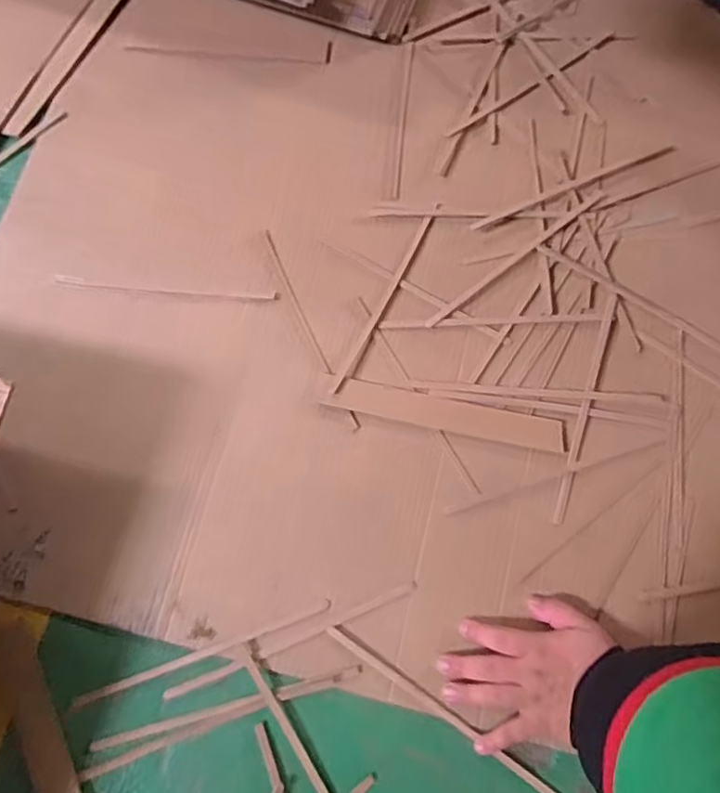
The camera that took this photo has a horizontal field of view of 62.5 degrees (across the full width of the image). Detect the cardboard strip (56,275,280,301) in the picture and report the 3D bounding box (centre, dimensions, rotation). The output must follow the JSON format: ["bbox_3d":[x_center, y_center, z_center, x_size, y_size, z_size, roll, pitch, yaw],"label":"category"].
[{"bbox_3d":[-0.200,-0.111,0.615,0.231,0.004,0.011,4,77,2],"label":"cardboard strip"}]

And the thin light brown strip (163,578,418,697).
[{"bbox_3d":[-0.060,0.215,0.526,0.235,0.004,0.010,-23,77,-4],"label":"thin light brown strip"}]

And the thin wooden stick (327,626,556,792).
[{"bbox_3d":[0.071,0.273,0.513,0.237,0.006,0.008,34,80,9],"label":"thin wooden stick"}]

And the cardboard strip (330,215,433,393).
[{"bbox_3d":[0.028,-0.104,0.609,0.009,0.005,0.231,27,79,7],"label":"cardboard strip"}]

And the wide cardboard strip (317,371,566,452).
[{"bbox_3d":[0.077,0.015,0.573,0.235,0.004,0.032,12,77,4],"label":"wide cardboard strip"}]

